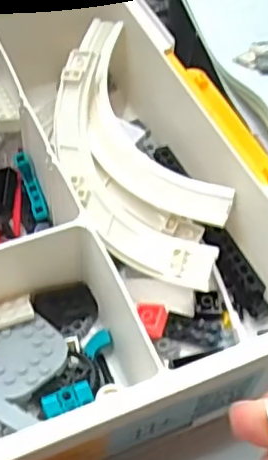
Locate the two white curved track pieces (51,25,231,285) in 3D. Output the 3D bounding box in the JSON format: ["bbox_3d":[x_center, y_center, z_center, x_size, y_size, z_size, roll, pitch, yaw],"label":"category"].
[{"bbox_3d":[-0.005,-0.053,0.387,0.078,0.030,0.212,-13,56,-14],"label":"two white curved track pieces"}]

